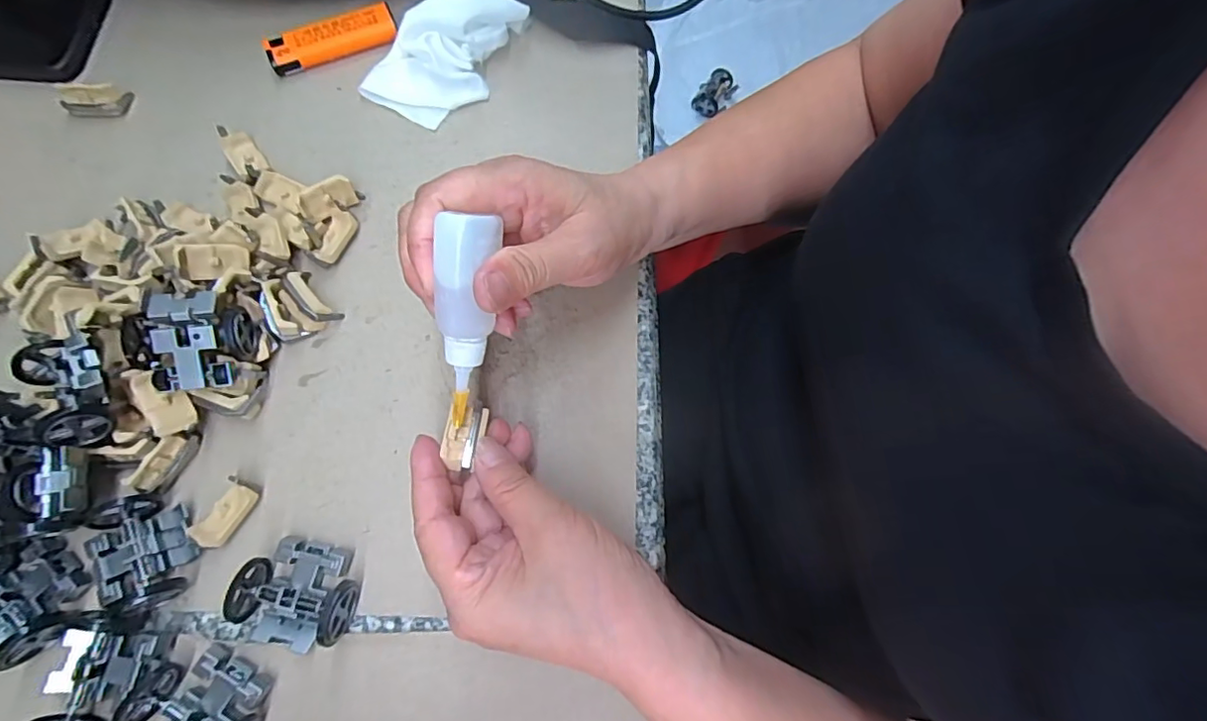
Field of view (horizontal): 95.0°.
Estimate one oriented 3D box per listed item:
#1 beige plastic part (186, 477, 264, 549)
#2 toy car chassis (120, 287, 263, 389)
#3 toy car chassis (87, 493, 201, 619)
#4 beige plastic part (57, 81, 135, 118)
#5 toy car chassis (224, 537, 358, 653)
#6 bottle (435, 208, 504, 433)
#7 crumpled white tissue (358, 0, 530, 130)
[{"bbox_3d":[-0.182,0.073,0.266,0.017,0.015,0.033,32,75,8],"label":"beige plastic part"},{"bbox_3d":[-0.200,-0.009,0.268,0.051,0.024,0.045,-11,96,-6],"label":"toy car chassis"},{"bbox_3d":[-0.218,0.089,0.258,0.039,0.020,0.051,-23,75,-8],"label":"toy car chassis"},{"bbox_3d":[-0.312,-0.160,0.337,0.036,0.014,0.015,-7,74,-3],"label":"beige plastic part"},{"bbox_3d":[-0.141,0.108,0.255,0.054,0.020,0.045,12,74,3],"label":"toy car chassis"},{"bbox_3d":[-0.056,-0.014,0.228,0.019,0.020,0.089,8,116,1],"label":"bottle"},{"bbox_3d":[-0.093,-0.190,0.336,0.106,0.034,0.054,-43,79,-12],"label":"crumpled white tissue"}]

